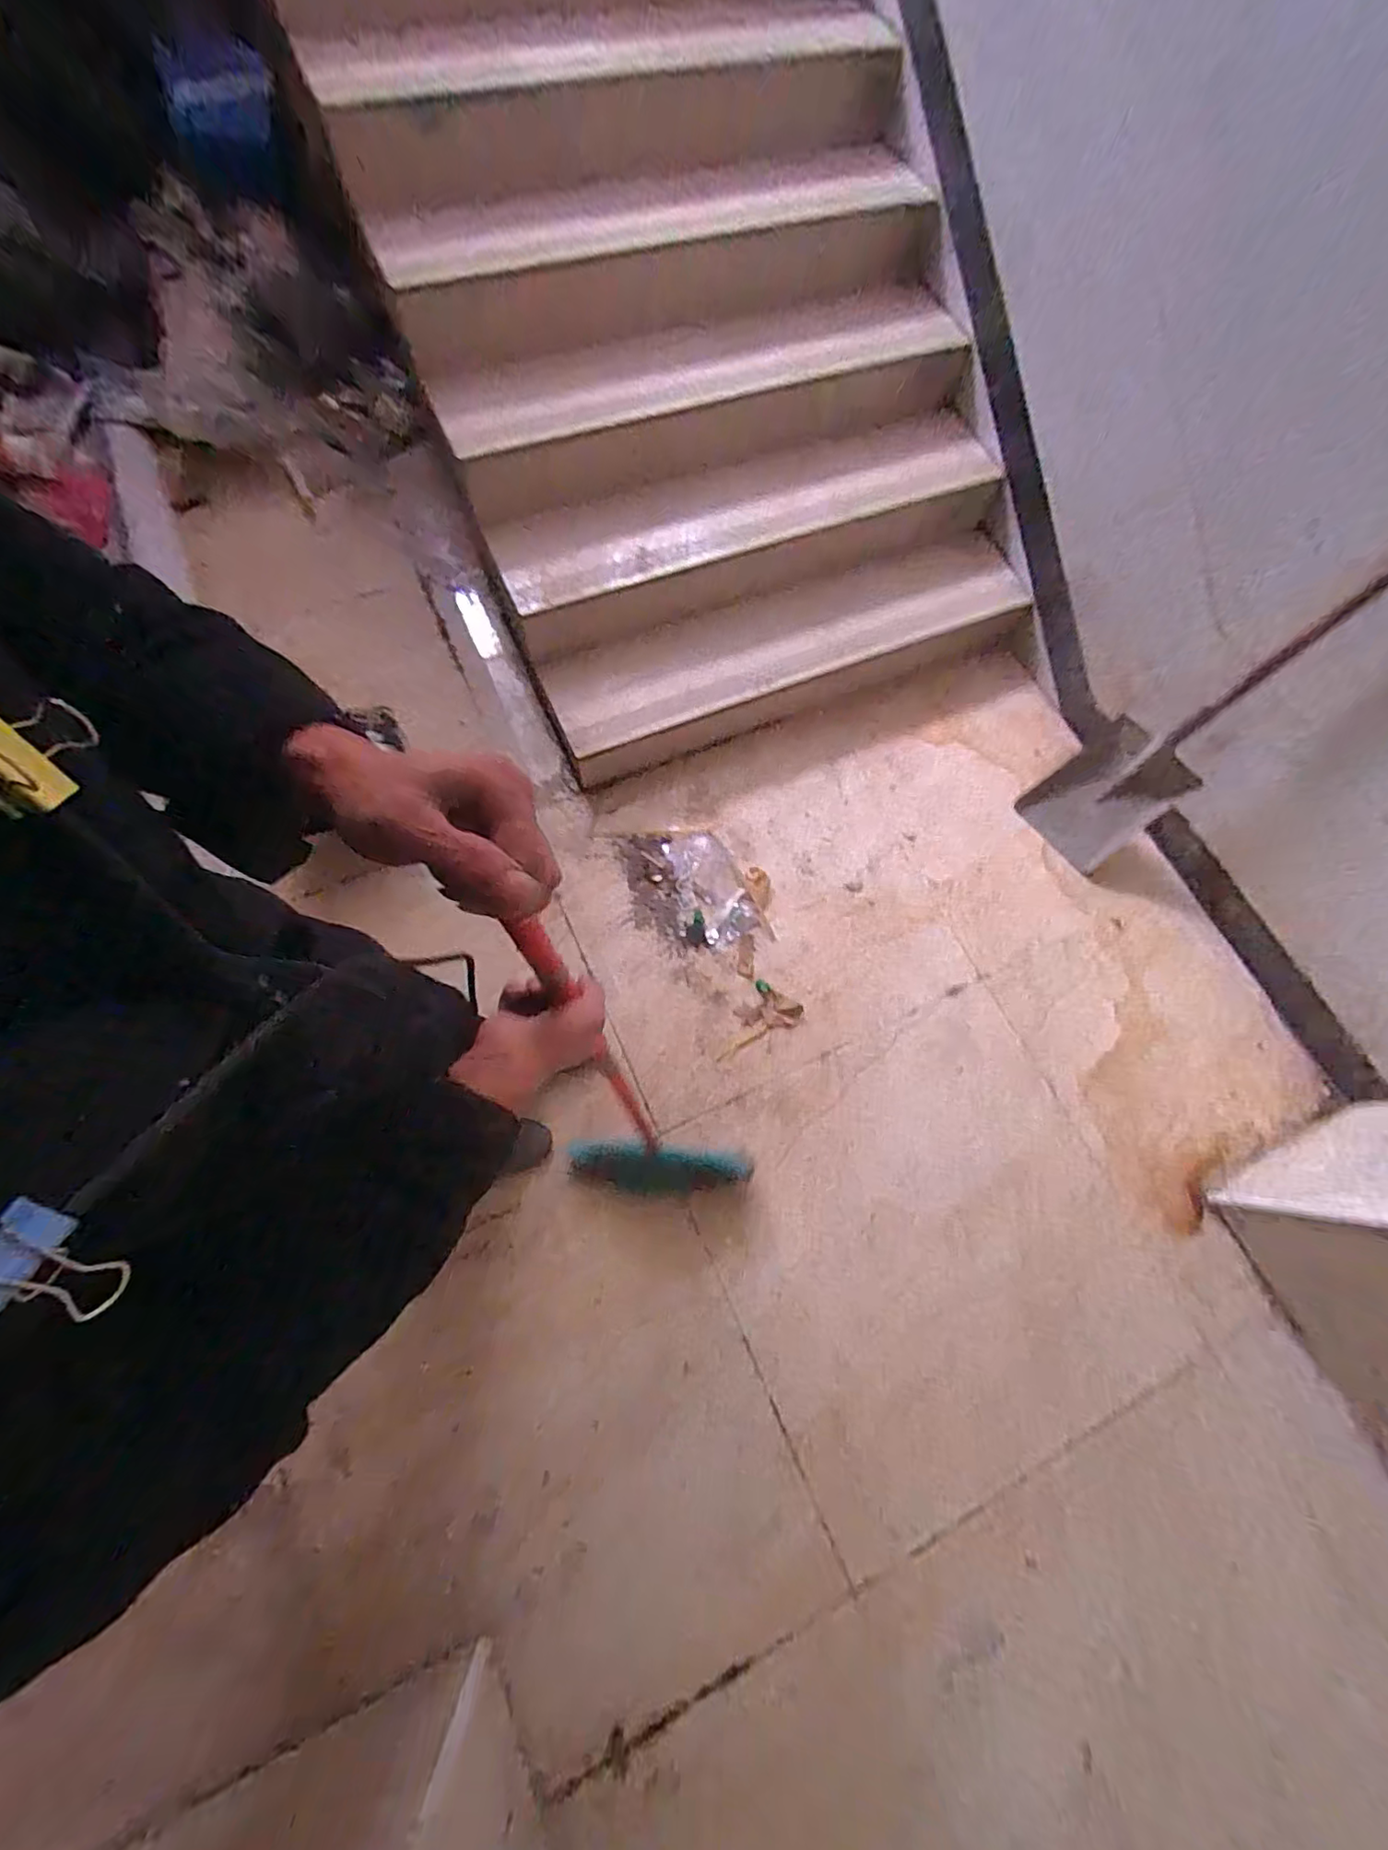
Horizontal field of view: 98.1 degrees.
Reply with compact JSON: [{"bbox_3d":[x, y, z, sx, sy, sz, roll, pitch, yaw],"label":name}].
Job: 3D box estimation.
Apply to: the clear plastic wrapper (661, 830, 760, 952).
[{"bbox_3d":[0.038,-0.089,1.401,0.144,0.033,0.281,-21,74,-10],"label":"clear plastic wrapper"}]

